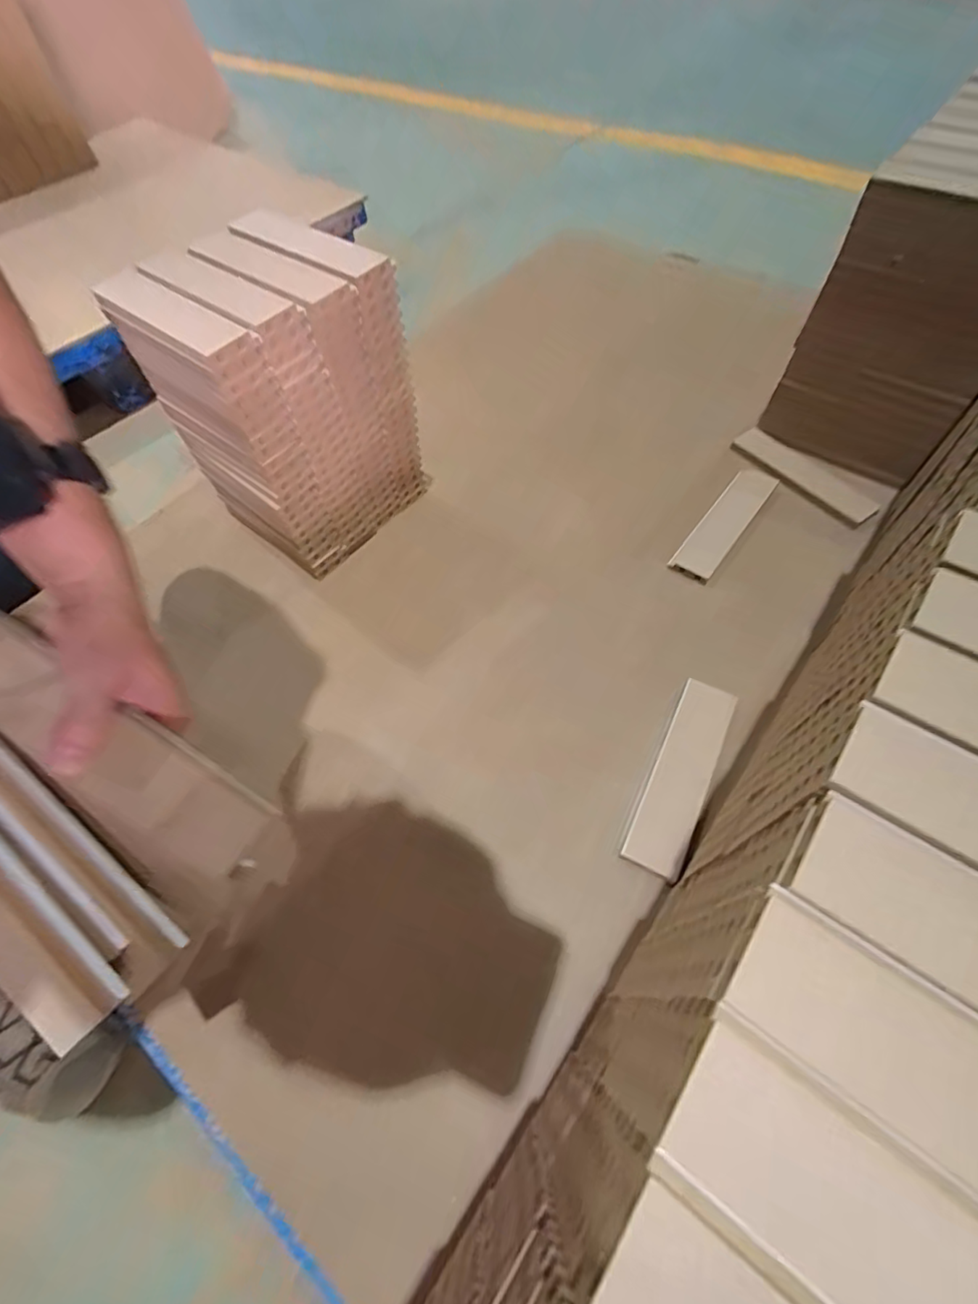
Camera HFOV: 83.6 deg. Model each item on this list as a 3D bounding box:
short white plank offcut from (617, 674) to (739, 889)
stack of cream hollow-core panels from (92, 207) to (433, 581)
[{"bbox_3d":[0.165,0.103,0.464,0.046,0.019,0.171,22,60,18],"label":"short white plank offcut"},{"bbox_3d":[-0.194,-0.237,0.555,0.166,0.273,0.190,38,67,23],"label":"stack of cream hollow-core panels"}]

